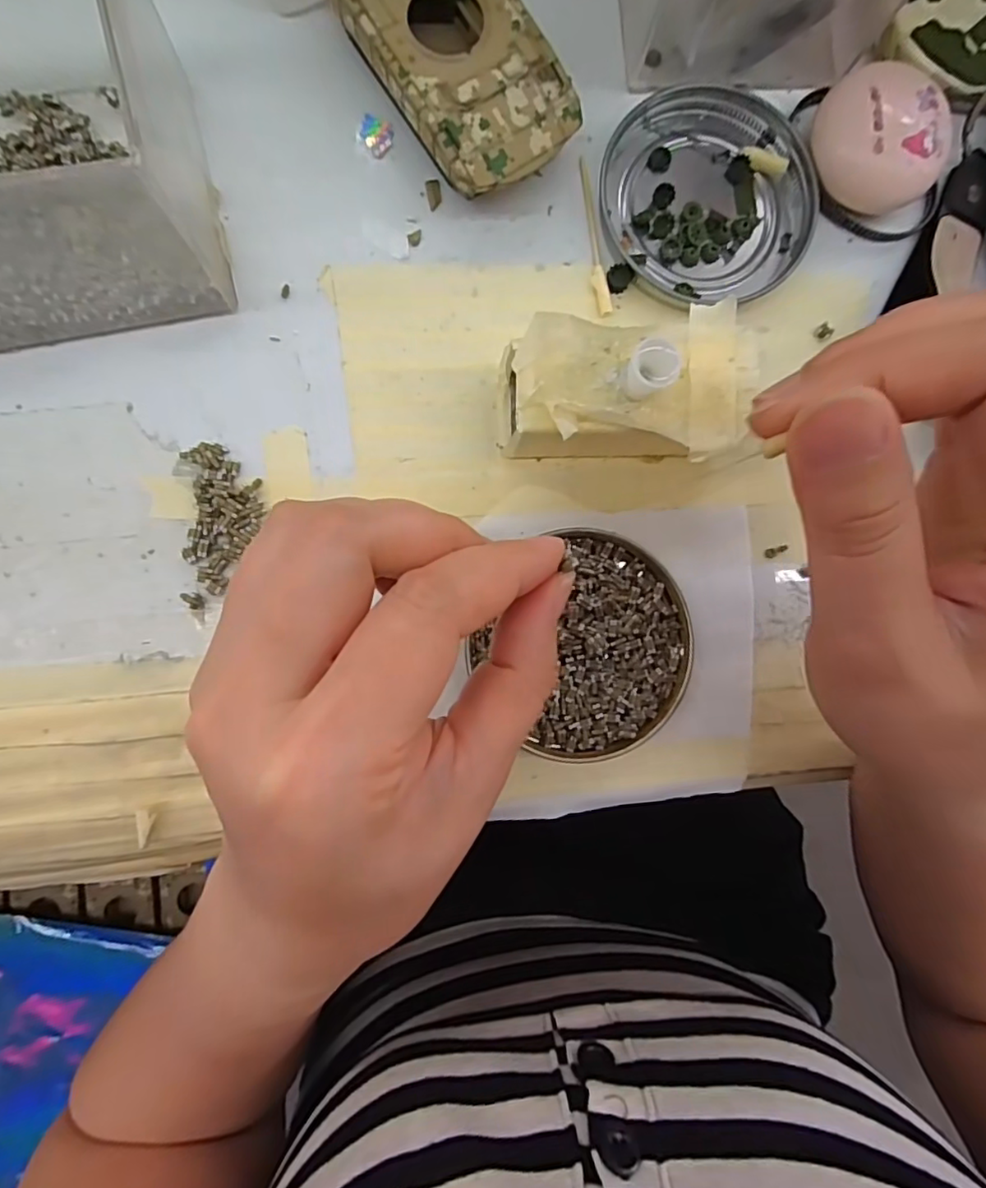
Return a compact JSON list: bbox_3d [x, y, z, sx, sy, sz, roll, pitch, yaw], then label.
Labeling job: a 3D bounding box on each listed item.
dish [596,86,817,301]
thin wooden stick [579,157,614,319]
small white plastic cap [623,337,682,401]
[{"bbox_3d":[0.079,-0.147,0.214,0.075,0.009,0.073,0,89,-4],"label":"dish"},{"bbox_3d":[0.037,-0.132,0.213,0.006,0.004,0.059,-9,89,-4],"label":"thin wooden stick"},{"bbox_3d":[0.047,-0.066,0.173,0.014,0.018,0.012,44,86,-2],"label":"small white plastic cap"}]

